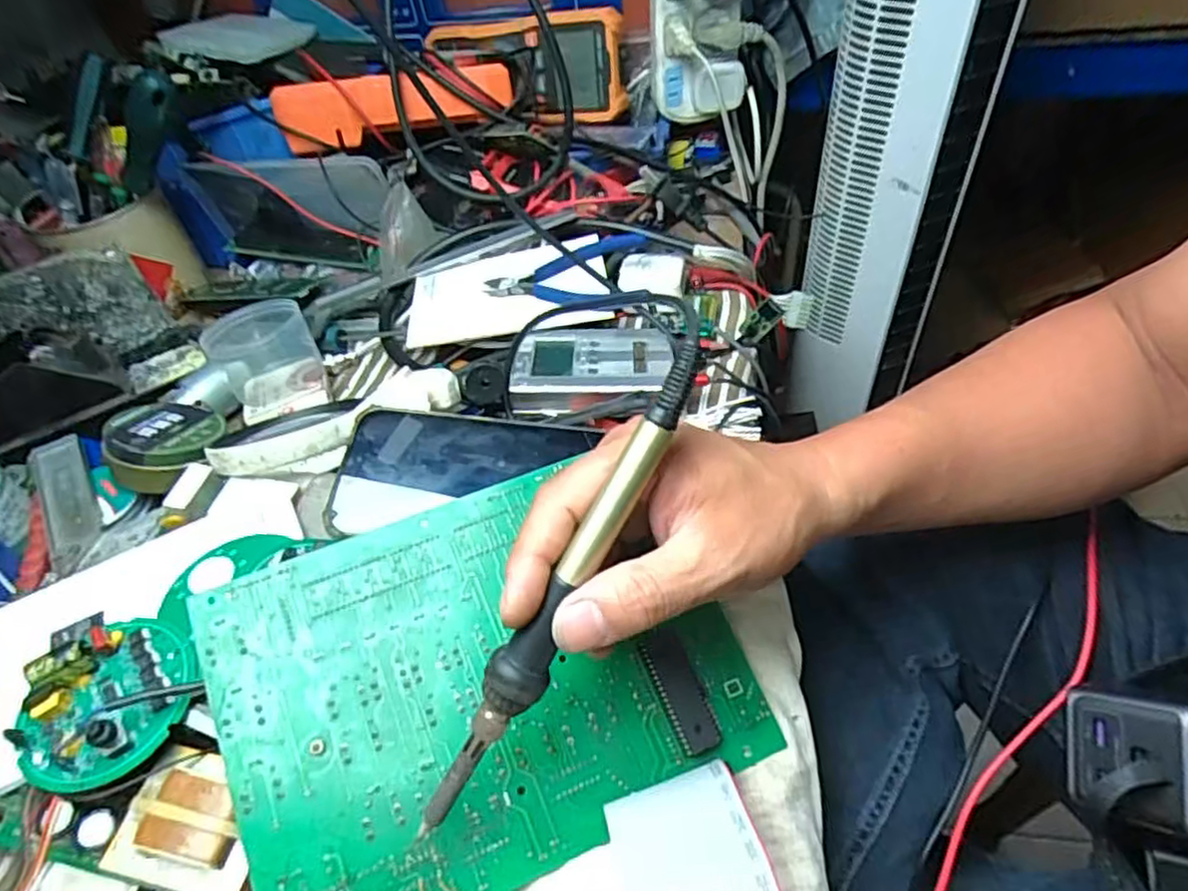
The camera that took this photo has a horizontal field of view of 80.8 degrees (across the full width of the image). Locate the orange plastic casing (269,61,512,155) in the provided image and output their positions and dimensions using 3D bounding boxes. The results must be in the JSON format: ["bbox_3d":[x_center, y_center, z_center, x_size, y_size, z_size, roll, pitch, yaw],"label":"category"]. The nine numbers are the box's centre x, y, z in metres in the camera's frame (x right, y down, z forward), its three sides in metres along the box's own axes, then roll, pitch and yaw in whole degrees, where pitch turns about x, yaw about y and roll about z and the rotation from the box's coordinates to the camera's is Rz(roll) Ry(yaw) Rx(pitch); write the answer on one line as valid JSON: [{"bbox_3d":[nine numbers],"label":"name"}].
[{"bbox_3d":[-0.151,-0.258,0.529,0.172,0.042,0.025,-8,46,-2],"label":"orange plastic casing"}]

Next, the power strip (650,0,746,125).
[{"bbox_3d":[0.082,-0.360,0.571,0.082,0.181,0.056,10,48,15],"label":"power strip"}]

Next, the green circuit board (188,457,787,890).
[{"bbox_3d":[-0.046,0.098,0.304,0.212,0.006,0.157,-19,71,-16],"label":"green circuit board"}]

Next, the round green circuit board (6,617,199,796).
[{"bbox_3d":[-0.205,0.105,0.292,0.062,0.021,0.067,-3,46,3],"label":"round green circuit board"}]

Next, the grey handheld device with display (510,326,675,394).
[{"bbox_3d":[0.000,-0.054,0.456,0.098,0.019,0.067,-1,47,5],"label":"grey handheld device with display"}]

